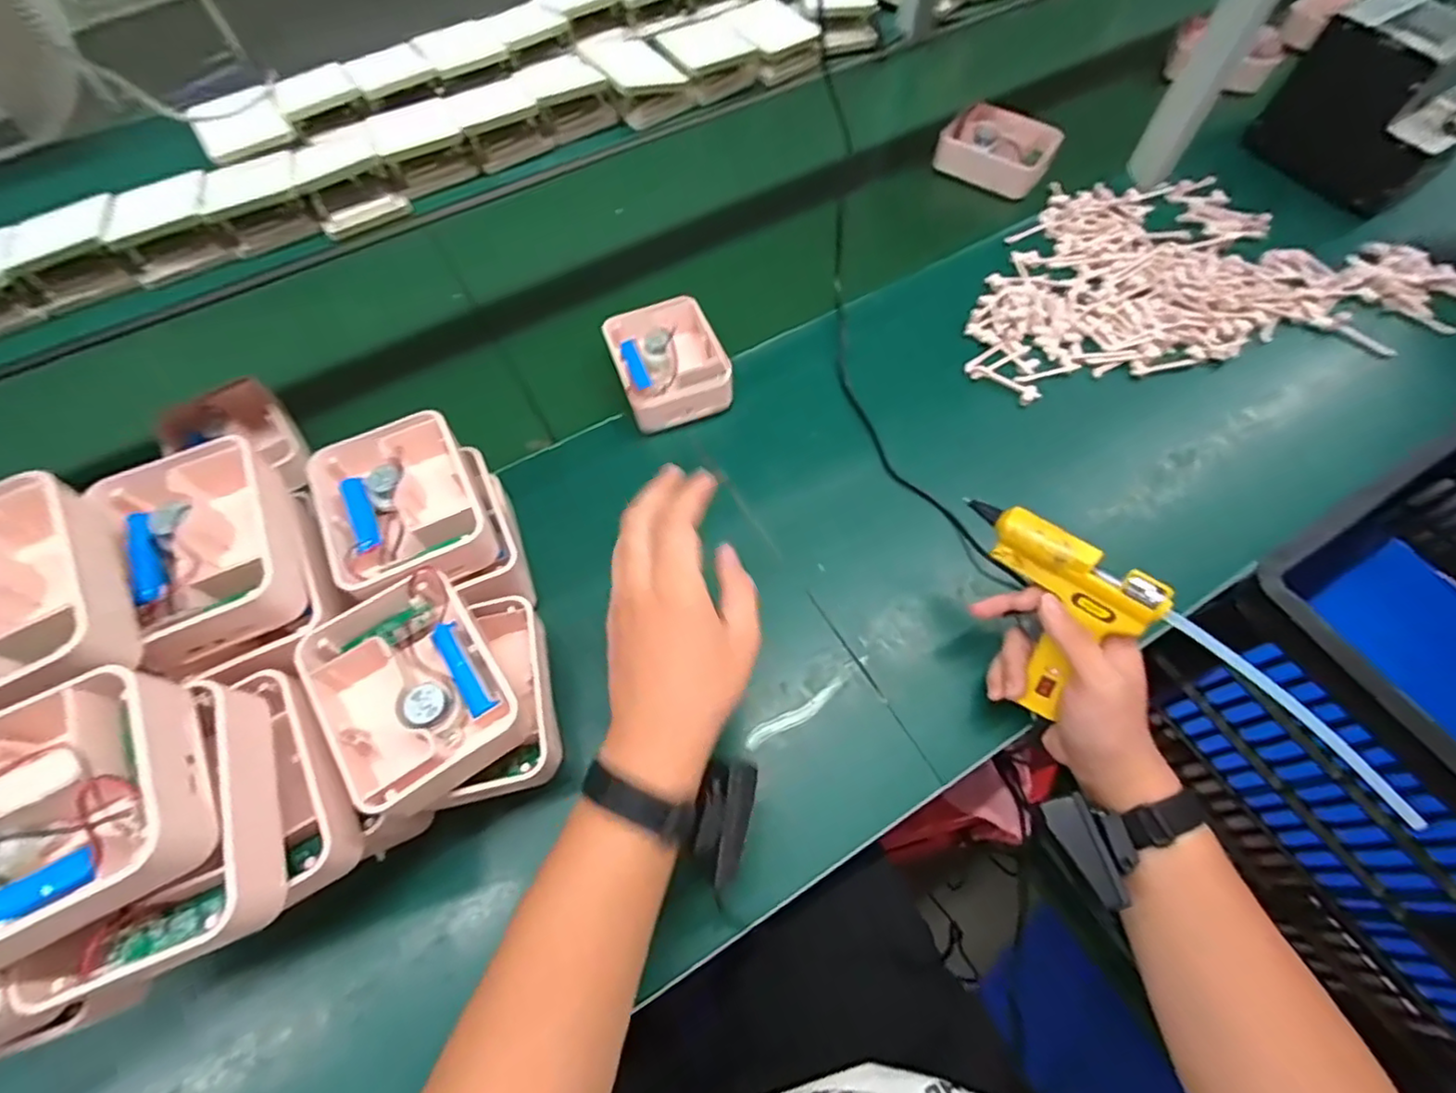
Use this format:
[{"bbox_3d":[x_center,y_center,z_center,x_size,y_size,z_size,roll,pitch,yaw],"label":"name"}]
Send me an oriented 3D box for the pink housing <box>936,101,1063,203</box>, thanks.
[{"bbox_3d":[0.343,-0.505,0.798,0.127,0.051,0.097,32,68,15],"label":"pink housing"}]

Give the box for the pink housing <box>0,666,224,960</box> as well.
[{"bbox_3d":[-0.313,0.123,0.283,0.131,0.044,0.113,-24,65,-11],"label":"pink housing"}]

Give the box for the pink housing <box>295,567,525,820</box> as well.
[{"bbox_3d":[-0.199,0.089,0.400,0.100,0.051,0.126,-33,68,-15],"label":"pink housing"}]

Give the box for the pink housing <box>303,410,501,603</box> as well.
[{"bbox_3d":[-0.234,-0.032,0.455,0.104,0.050,0.138,-24,65,-11],"label":"pink housing"}]

